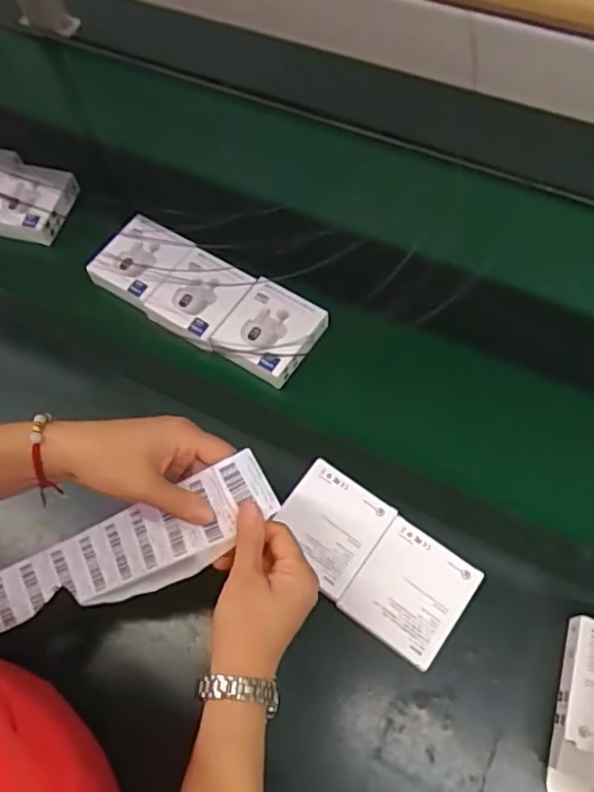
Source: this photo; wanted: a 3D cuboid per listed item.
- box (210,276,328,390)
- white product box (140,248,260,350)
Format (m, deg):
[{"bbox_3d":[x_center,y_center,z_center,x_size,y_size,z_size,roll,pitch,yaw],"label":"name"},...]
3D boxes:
[{"bbox_3d":[-0.029,-0.071,0.666,0.089,0.029,0.099,30,69,16],"label":"box"},{"bbox_3d":[-0.105,-0.109,0.686,0.092,0.037,0.098,31,70,17],"label":"white product box"}]

